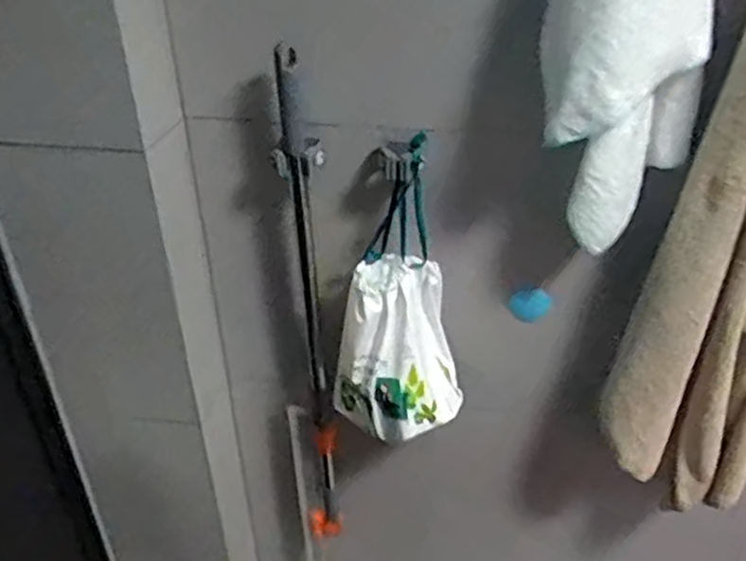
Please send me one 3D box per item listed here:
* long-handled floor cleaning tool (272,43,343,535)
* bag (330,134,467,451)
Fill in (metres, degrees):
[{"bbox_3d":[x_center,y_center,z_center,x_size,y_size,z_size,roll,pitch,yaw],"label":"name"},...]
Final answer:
[{"bbox_3d":[-0.084,0.079,0.969,0.044,0.759,0.050,-25,39,-34],"label":"long-handled floor cleaning tool"},{"bbox_3d":[0.037,0.034,0.849,0.128,0.333,0.100,19,37,29],"label":"bag"}]

